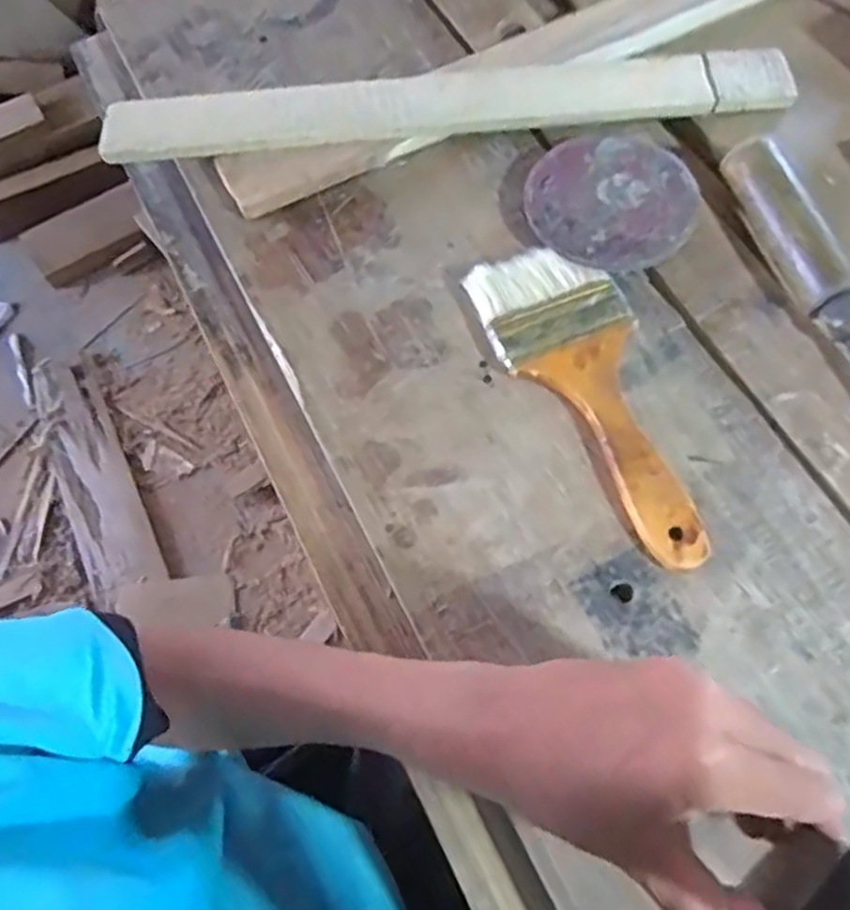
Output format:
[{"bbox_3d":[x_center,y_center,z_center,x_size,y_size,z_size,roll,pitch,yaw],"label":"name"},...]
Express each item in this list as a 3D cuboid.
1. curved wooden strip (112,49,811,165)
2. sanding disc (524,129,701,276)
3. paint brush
[{"bbox_3d":[0.015,-0.211,0.439,0.406,0.023,0.049,-5,66,1],"label":"curved wooden strip"},{"bbox_3d":[0.106,-0.144,0.410,0.096,0.010,0.090,-1,66,3],"label":"sanding disc"},{"bbox_3d":[0.088,-0.029,0.364,0.071,0.011,0.182,-22,67,-6],"label":"paint brush"}]

